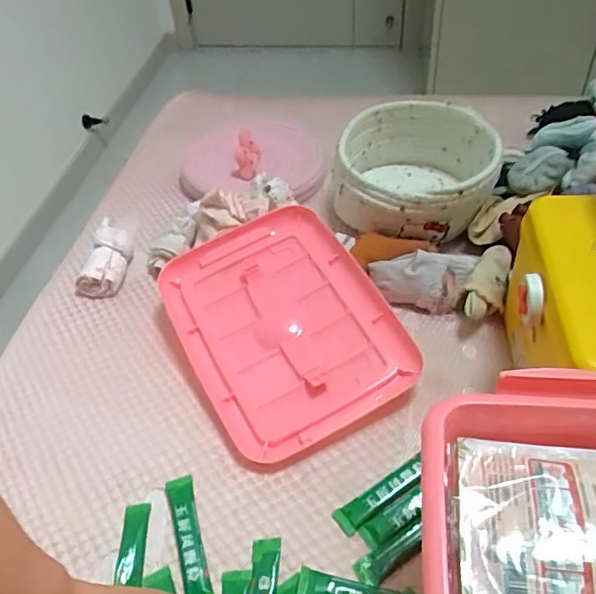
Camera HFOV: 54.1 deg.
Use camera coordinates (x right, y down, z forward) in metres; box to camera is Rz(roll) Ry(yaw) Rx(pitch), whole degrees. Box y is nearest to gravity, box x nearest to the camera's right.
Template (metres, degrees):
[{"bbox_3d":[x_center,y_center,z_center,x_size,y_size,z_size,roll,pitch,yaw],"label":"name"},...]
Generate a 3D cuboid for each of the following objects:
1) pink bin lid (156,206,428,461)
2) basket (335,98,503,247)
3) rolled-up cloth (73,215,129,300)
[{"bbox_3d":[-0.017,0.027,0.614,0.203,0.017,0.265,-30,59,-10],"label":"pink bin lid"},{"bbox_3d":[0.146,-0.147,0.732,0.188,0.101,0.192,1,46,7],"label":"basket"},{"bbox_3d":[-0.233,-0.049,0.712,0.049,0.042,0.105,4,61,9],"label":"rolled-up cloth"}]

